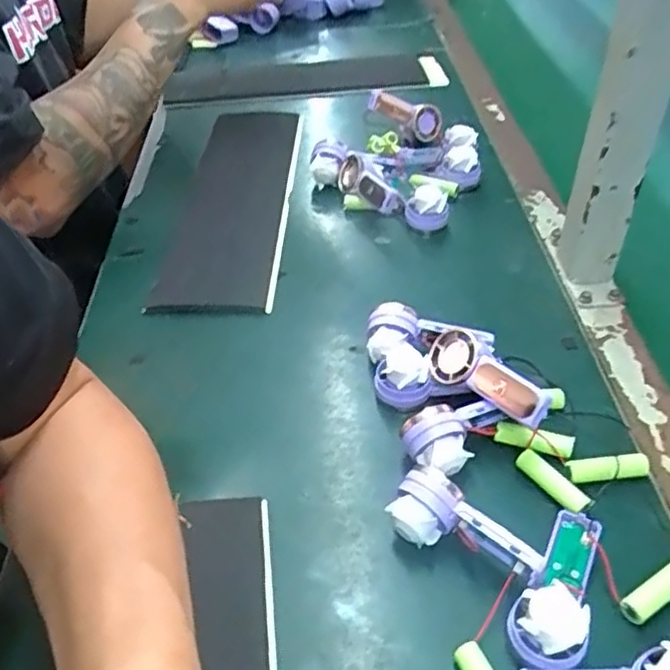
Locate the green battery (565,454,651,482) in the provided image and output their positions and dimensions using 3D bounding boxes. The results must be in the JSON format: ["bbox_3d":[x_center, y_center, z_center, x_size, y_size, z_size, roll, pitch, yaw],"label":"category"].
[{"bbox_3d":[0.174,0.083,0.433,0.052,0.016,0.016,-4,42,-3],"label":"green battery"}]

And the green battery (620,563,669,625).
[{"bbox_3d":[0.177,0.137,0.376,0.050,0.011,0.014,-24,47,-23],"label":"green battery"}]

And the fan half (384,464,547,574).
[{"bbox_3d":[0.070,0.116,0.392,0.033,0.041,0.086,-31,50,-28],"label":"fan half"}]

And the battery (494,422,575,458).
[{"bbox_3d":[0.132,0.068,0.456,0.050,0.012,0.011,10,44,12],"label":"battery"}]

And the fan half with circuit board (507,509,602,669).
[{"bbox_3d":[0.122,0.132,0.372,0.037,0.030,0.094,18,46,20],"label":"fan half with circuit board"}]

